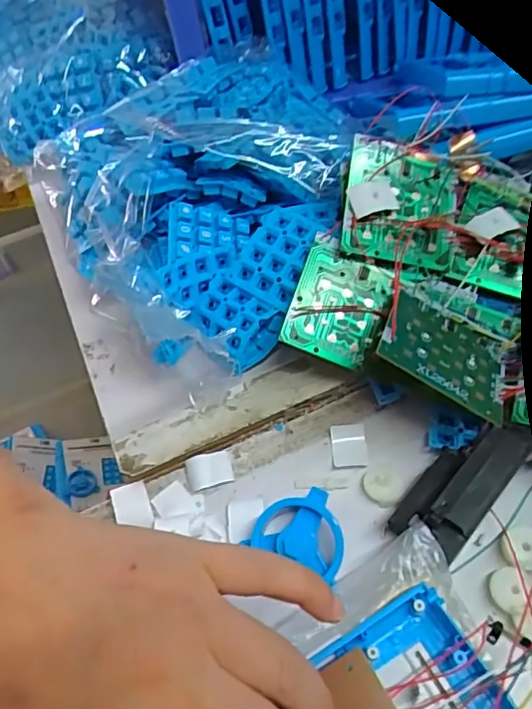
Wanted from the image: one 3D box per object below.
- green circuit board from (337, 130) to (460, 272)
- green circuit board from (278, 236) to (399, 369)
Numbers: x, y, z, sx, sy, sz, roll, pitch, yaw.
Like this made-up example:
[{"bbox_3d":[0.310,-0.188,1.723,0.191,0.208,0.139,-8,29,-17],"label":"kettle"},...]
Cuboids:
[{"bbox_3d":[0.085,-0.092,0.347,0.071,0.008,0.074,9,82,-9],"label":"green circuit board"},{"bbox_3d":[0.045,-0.029,0.336,0.057,0.004,0.068,21,76,-5],"label":"green circuit board"}]

